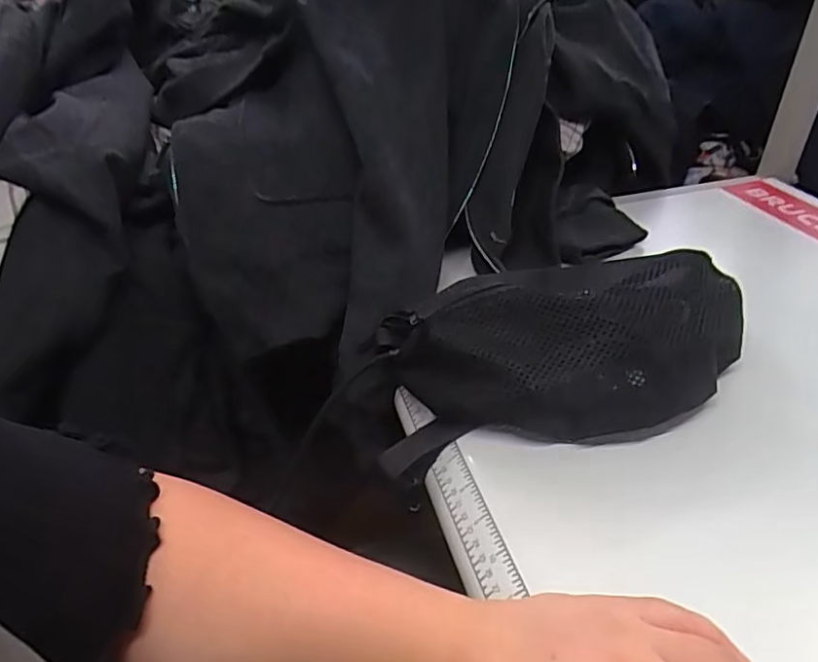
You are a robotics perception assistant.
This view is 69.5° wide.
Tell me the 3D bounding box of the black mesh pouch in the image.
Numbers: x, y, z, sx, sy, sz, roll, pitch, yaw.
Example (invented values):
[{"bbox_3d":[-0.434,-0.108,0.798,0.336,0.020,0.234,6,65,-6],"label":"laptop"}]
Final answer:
[{"bbox_3d":[0.111,0.010,0.411,0.255,0.085,0.109,-5,36,-1],"label":"black mesh pouch"}]

